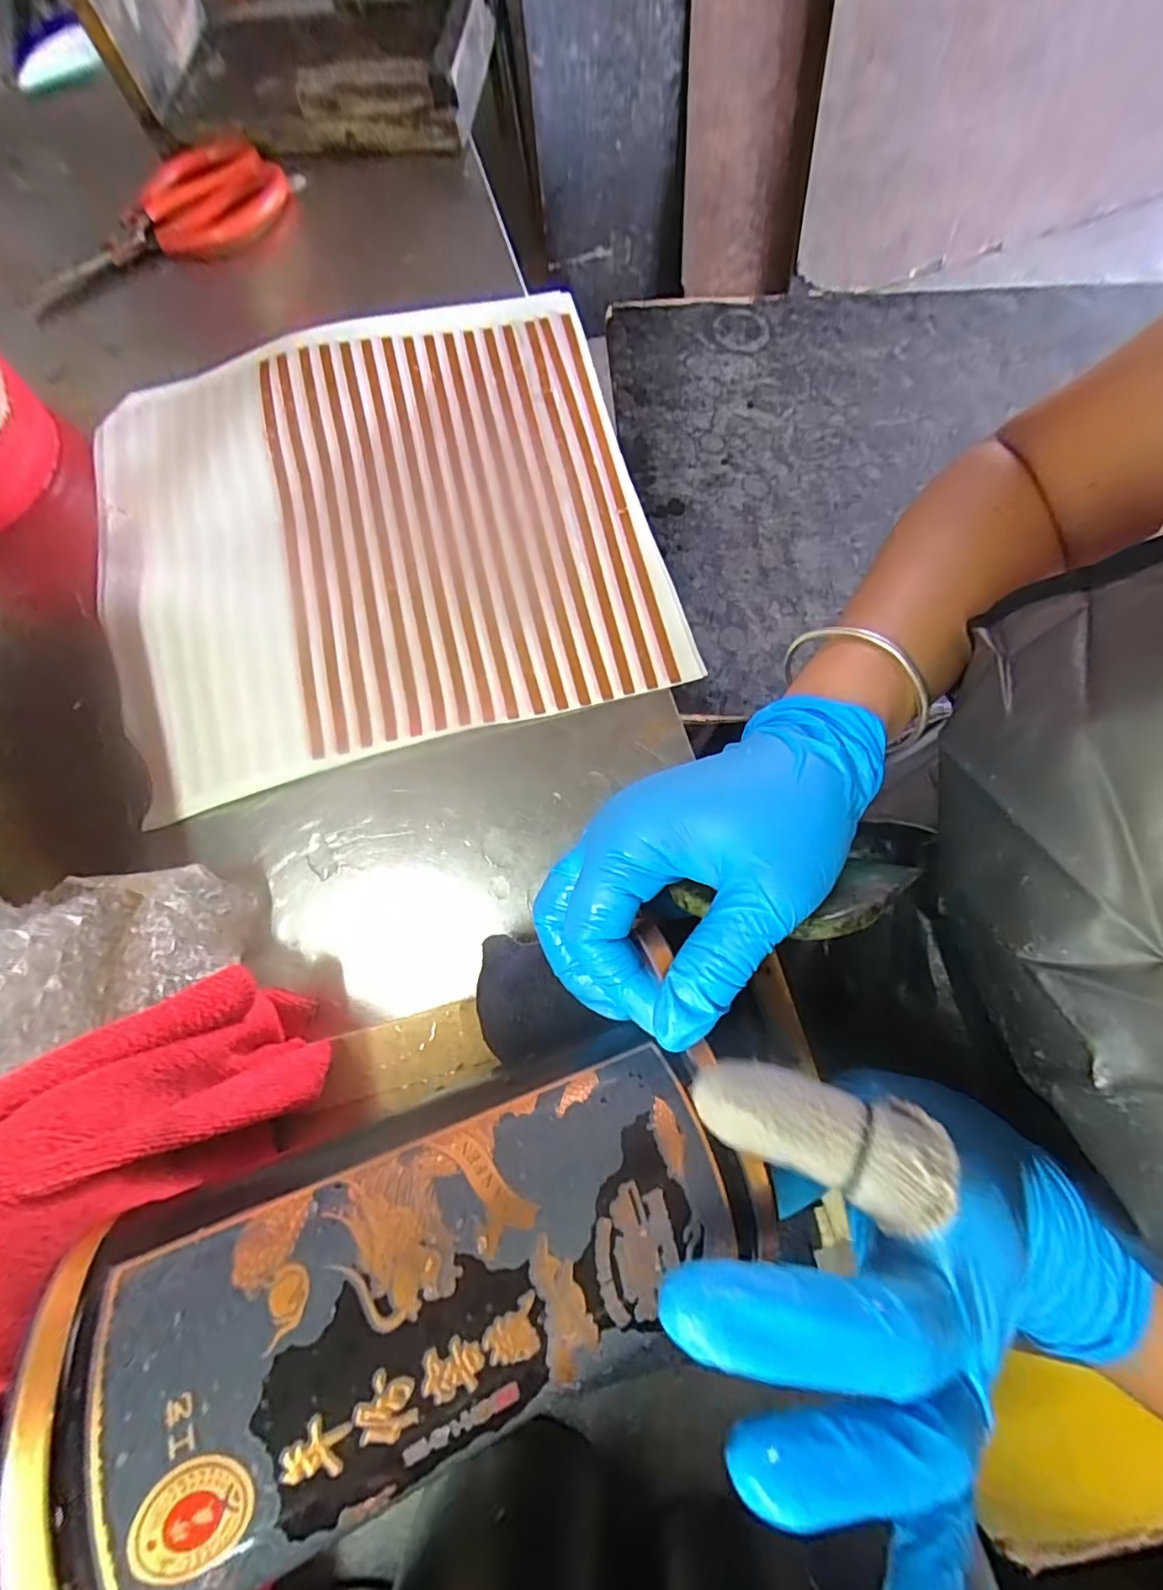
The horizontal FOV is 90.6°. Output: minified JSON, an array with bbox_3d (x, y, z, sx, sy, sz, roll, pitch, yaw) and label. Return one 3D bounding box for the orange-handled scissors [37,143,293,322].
[{"bbox_3d":[-0.298,-0.401,0.401,0.183,0.016,0.083,-25,78,-4],"label":"orange-handled scissors"}]

